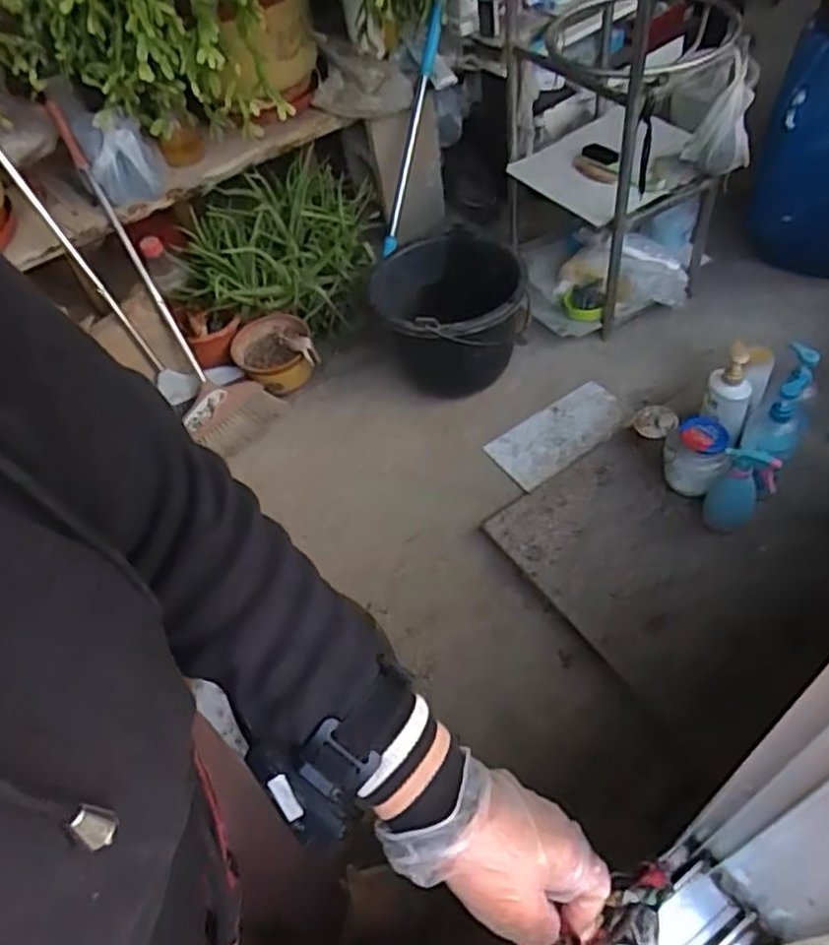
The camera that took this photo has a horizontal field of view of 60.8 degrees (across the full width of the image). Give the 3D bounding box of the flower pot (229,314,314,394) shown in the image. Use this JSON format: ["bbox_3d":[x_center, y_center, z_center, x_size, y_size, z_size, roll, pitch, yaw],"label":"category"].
[{"bbox_3d":[-0.331,-0.279,1.664,0.182,0.104,0.175,-23,53,-8],"label":"flower pot"}]

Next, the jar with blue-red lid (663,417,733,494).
[{"bbox_3d":[0.517,-0.028,1.300,0.110,0.138,0.093,19,59,22],"label":"jar with blue-red lid"}]

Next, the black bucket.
[{"bbox_3d":[0.088,-0.308,1.573,0.332,0.308,0.309,-5,53,6],"label":"black bucket"}]

